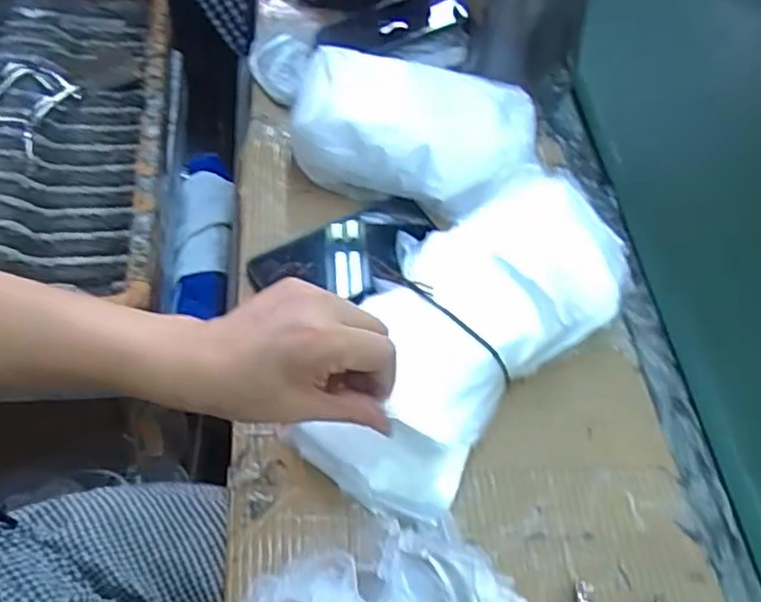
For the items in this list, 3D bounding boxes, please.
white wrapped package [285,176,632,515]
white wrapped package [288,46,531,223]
[{"bbox_3d":[0.070,0.017,0.503,0.146,0.078,0.304,37,59,17],"label":"white wrapped package"},{"bbox_3d":[0.031,-0.157,0.613,0.215,0.083,0.133,17,56,4],"label":"white wrapped package"}]

